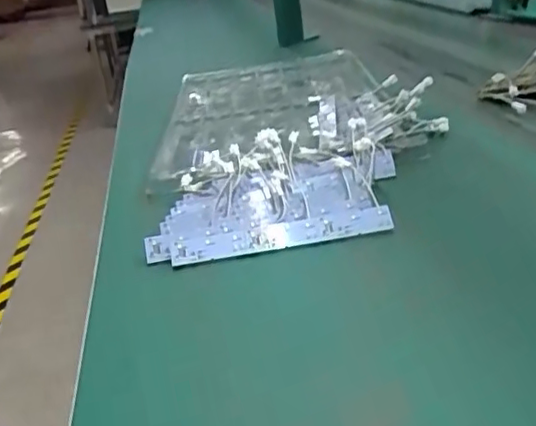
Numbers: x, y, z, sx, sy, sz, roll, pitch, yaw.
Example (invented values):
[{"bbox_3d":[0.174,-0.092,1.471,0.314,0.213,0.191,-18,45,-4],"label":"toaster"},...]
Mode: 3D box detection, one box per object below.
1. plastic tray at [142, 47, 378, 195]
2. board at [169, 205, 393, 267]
[{"bbox_3d":[0.005,-0.179,0.943,0.315,0.038,0.613,-7,25,3],"label":"plastic tray"},{"bbox_3d":[0.012,0.019,0.548,0.197,0.007,0.029,-10,56,-4],"label":"board"}]

